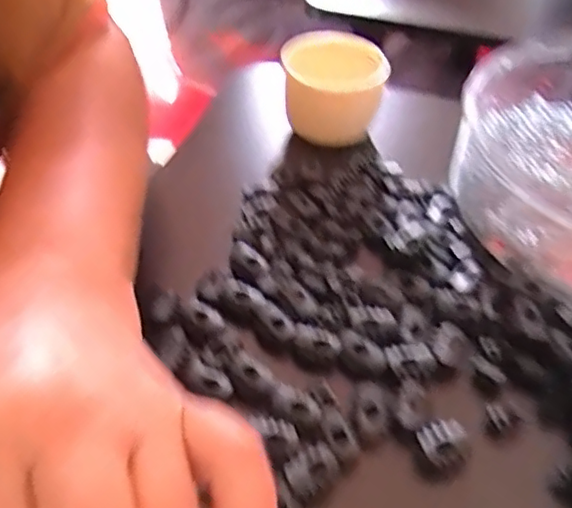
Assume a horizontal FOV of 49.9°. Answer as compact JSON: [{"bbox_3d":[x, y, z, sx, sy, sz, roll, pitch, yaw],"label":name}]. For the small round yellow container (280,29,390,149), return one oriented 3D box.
[{"bbox_3d":[0.029,-0.105,0.398,0.067,0.053,0.067,1,45,-1],"label":"small round yellow container"}]

